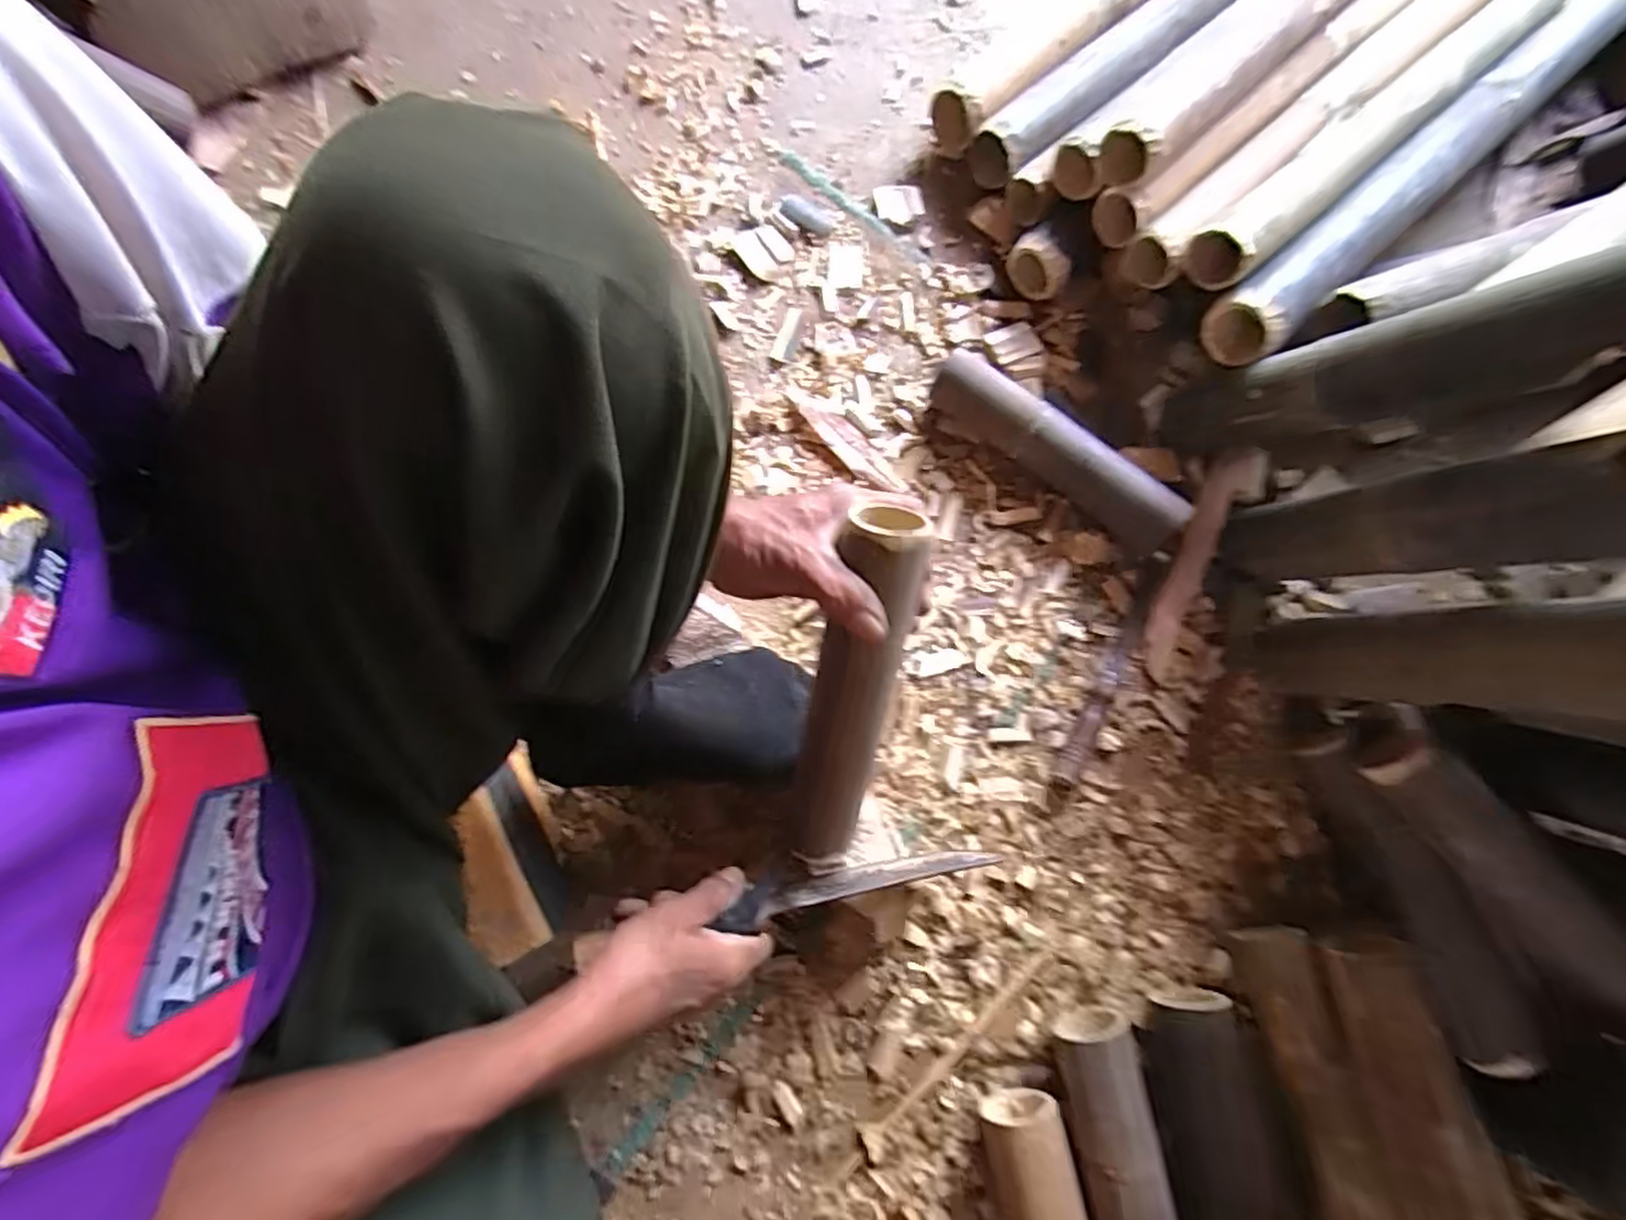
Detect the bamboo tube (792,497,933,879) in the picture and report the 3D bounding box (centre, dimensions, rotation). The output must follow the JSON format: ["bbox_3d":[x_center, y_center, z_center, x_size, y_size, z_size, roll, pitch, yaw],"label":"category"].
[{"bbox_3d":[0.032,0.072,0.471,0.051,0.044,0.284,7,117,2],"label":"bamboo tube"}]

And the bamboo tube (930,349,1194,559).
[{"bbox_3d":[0.229,-0.150,0.658,0.260,0.058,0.056,40,78,10],"label":"bamboo tube"}]

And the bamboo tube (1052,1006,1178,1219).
[{"bbox_3d":[0.237,0.452,0.498,0.064,0.063,0.280,-8,75,-3],"label":"bamboo tube"}]

